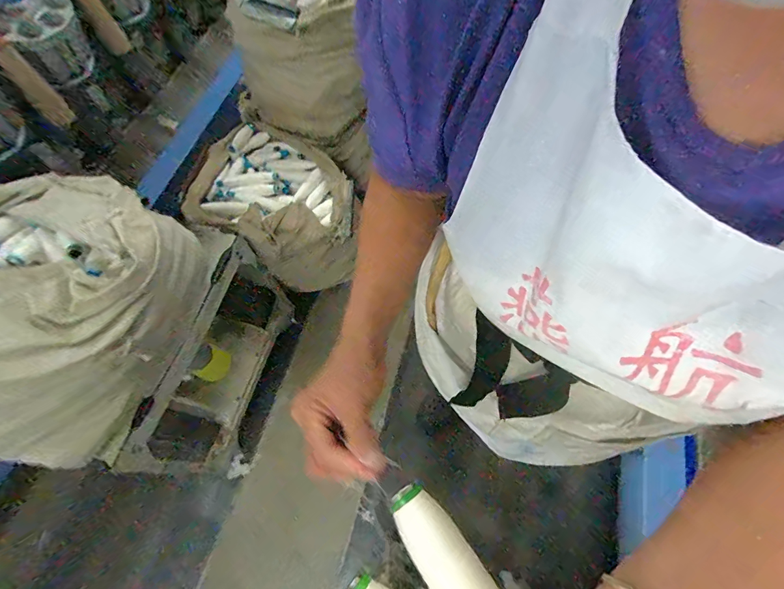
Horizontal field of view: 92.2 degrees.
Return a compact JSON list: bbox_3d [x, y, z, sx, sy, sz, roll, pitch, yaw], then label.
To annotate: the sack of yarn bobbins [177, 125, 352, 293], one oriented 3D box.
[{"bbox_3d":[-0.359,-0.246,1.309,0.491,0.394,0.436,21,67,12],"label":"sack of yarn bobbins"}]

